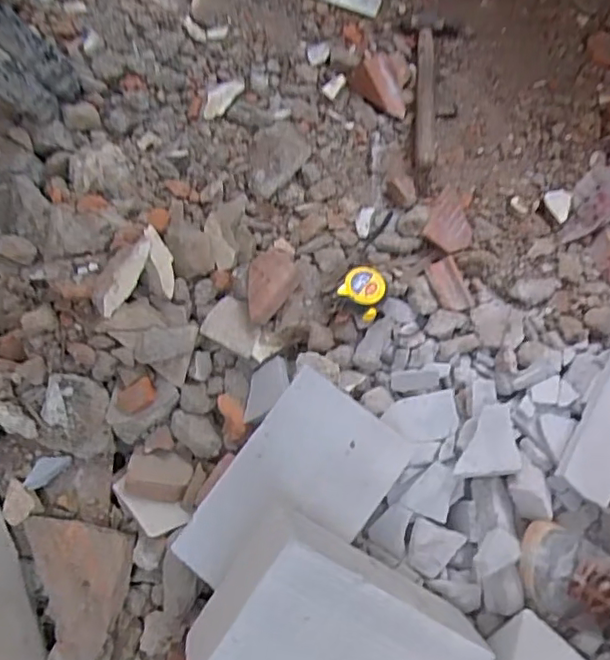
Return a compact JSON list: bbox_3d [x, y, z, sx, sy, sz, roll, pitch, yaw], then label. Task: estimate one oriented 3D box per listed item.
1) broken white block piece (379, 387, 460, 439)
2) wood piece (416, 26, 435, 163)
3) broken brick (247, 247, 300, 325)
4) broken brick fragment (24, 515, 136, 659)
[{"bbox_3d":[0.177,0.133,0.874,0.110,0.020,0.069,-11,73,-5],"label":"broken white block piece"},{"bbox_3d":[0.217,-0.426,1.039,0.031,0.019,0.279,4,73,0],"label":"wood piece"},{"bbox_3d":[-0.053,-0.073,0.931,0.079,0.033,0.122,3,73,0],"label":"broken brick"},{"bbox_3d":[-0.347,0.386,0.841,0.165,0.050,0.200,8,73,1],"label":"broken brick fragment"}]

